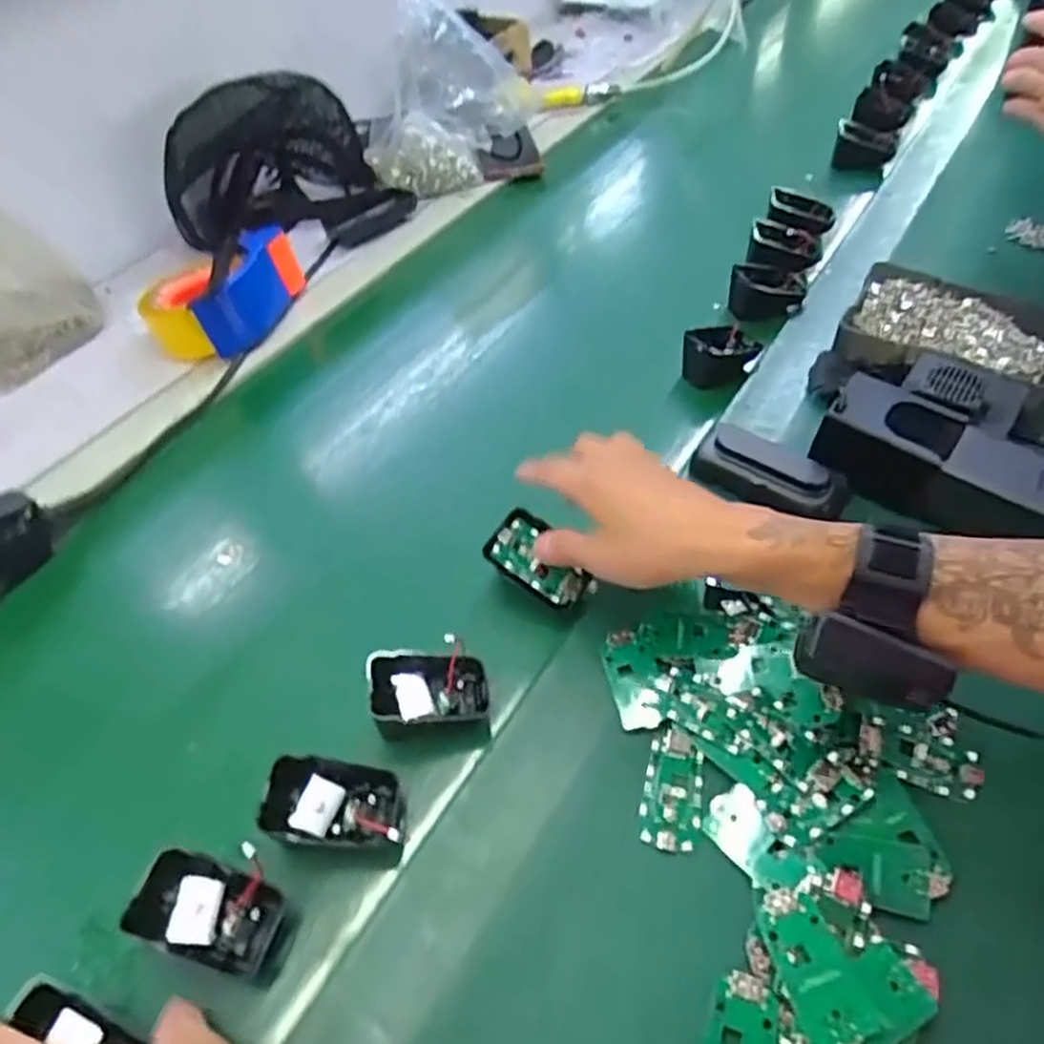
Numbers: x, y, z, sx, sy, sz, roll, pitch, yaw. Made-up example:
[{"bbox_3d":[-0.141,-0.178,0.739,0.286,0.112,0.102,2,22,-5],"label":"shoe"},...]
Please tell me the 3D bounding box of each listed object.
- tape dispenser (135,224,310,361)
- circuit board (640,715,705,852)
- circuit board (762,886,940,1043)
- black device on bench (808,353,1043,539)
[{"bbox_3d":[-0.292,-0.221,0.729,0.108,0.057,0.136,13,51,17],"label":"tape dispenser"},{"bbox_3d":[0.083,0.143,0.413,0.031,0.009,0.066,9,50,14],"label":"circuit board"},{"bbox_3d":[0.150,0.199,0.347,0.065,0.012,0.065,-13,48,-5],"label":"circuit board"},{"bbox_3d":[0.299,-0.063,0.537,0.150,0.064,0.115,20,54,22],"label":"black device on bench"}]

